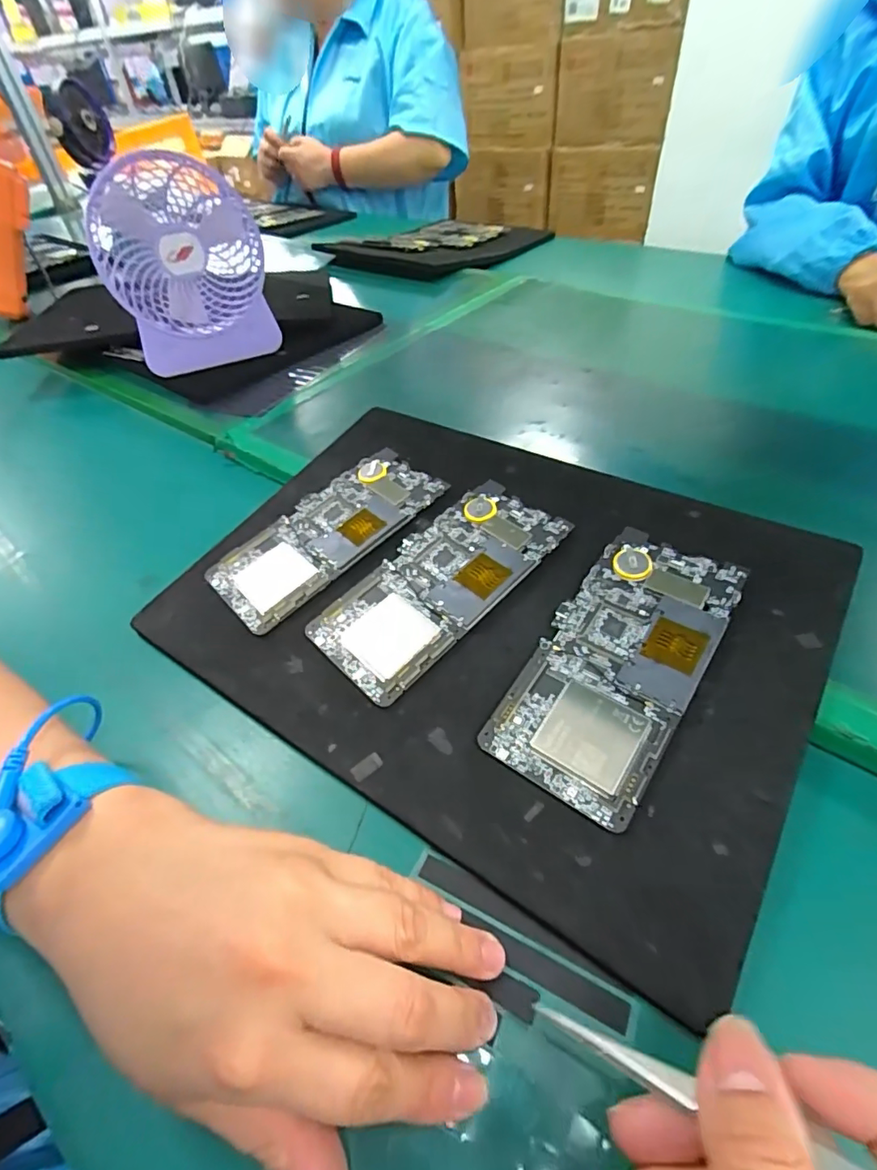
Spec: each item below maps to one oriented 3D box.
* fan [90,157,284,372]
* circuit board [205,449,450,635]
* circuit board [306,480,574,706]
[{"bbox_3d":[-0.240,-0.300,0.497,0.142,0.150,0.061,-11,46,-5],"label":"fan"},{"bbox_3d":[-0.074,-0.036,0.345,0.153,0.006,0.075,-41,57,-18],"label":"circuit board"},{"bbox_3d":[0.001,-0.003,0.305,0.072,0.006,0.151,36,68,31],"label":"circuit board"}]

